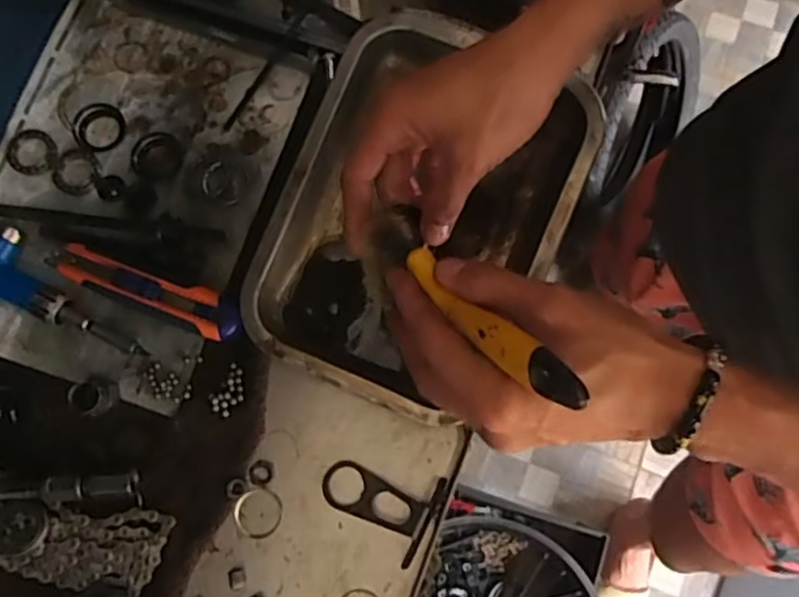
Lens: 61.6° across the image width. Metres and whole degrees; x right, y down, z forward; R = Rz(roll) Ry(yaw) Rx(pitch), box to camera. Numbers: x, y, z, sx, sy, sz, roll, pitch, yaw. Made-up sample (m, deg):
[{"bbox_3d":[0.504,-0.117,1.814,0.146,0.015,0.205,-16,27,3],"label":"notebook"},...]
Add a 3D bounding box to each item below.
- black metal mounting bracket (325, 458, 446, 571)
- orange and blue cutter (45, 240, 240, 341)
[{"bbox_3d":[-0.014,0.136,0.459,0.079,0.019,0.059,27,80,5],"label":"black metal mounting bracket"},{"bbox_3d":[-0.184,-0.006,0.490,0.147,0.017,0.030,20,80,3],"label":"orange and blue cutter"}]

